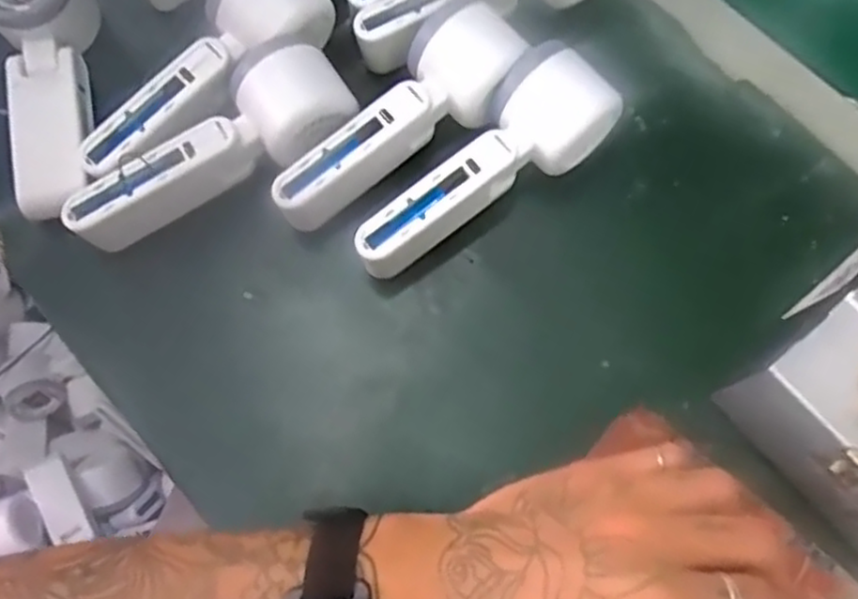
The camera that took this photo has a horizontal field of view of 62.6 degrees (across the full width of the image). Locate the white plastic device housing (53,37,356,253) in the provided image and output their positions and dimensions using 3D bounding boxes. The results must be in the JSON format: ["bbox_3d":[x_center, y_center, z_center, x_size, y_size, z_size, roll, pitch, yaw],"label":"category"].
[{"bbox_3d":[-0.119,-0.085,0.395,0.167,0.047,0.054,-32,75,-9],"label":"white plastic device housing"}]

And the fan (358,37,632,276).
[{"bbox_3d":[0.029,-0.071,0.383,0.156,0.051,0.051,-40,76,-11],"label":"fan"}]

